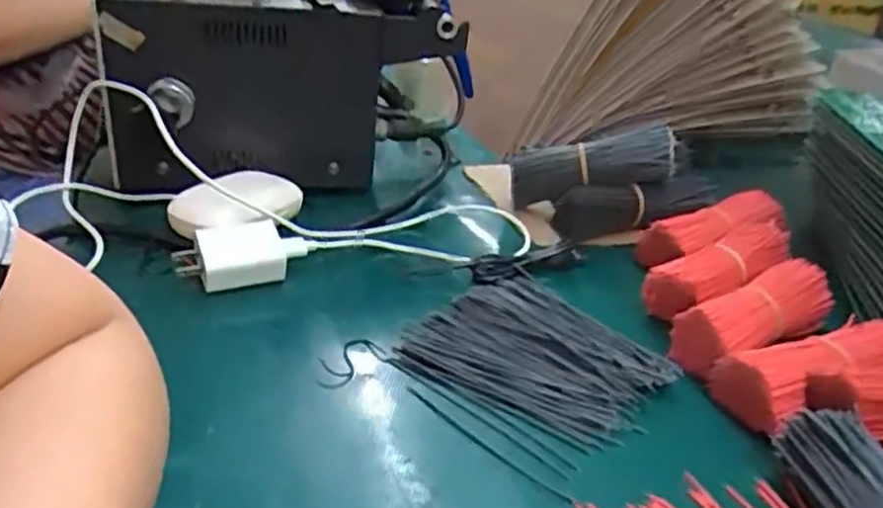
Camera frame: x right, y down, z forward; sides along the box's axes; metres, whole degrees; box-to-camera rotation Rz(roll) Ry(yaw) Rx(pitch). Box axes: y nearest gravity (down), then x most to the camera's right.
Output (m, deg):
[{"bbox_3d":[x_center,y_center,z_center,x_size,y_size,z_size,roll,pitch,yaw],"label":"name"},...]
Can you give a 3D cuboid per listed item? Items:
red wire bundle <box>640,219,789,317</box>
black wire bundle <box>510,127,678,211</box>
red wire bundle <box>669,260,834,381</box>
[{"bbox_3d":[0.181,0.010,0.467,0.119,0.032,0.036,-17,36,-36],"label":"red wire bundle"},{"bbox_3d":[0.111,-0.066,0.543,0.120,0.042,0.036,-11,28,7],"label":"black wire bundle"},{"bbox_3d":[0.182,0.036,0.427,0.126,0.033,0.039,-16,35,-33],"label":"red wire bundle"}]

